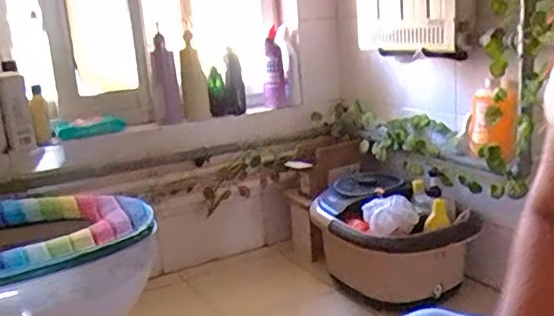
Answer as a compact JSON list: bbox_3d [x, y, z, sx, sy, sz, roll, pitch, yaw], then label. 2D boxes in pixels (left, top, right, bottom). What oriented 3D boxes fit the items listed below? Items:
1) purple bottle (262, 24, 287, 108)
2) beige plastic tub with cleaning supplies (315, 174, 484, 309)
[{"bbox_3d":[-0.011,-0.254,1.638,0.066,0.212,0.051,-5,14,-2],"label":"purple bottle"},{"bbox_3d":[0.269,0.186,1.370,0.318,0.235,0.298,-4,14,1],"label":"beige plastic tub with cleaning supplies"}]

